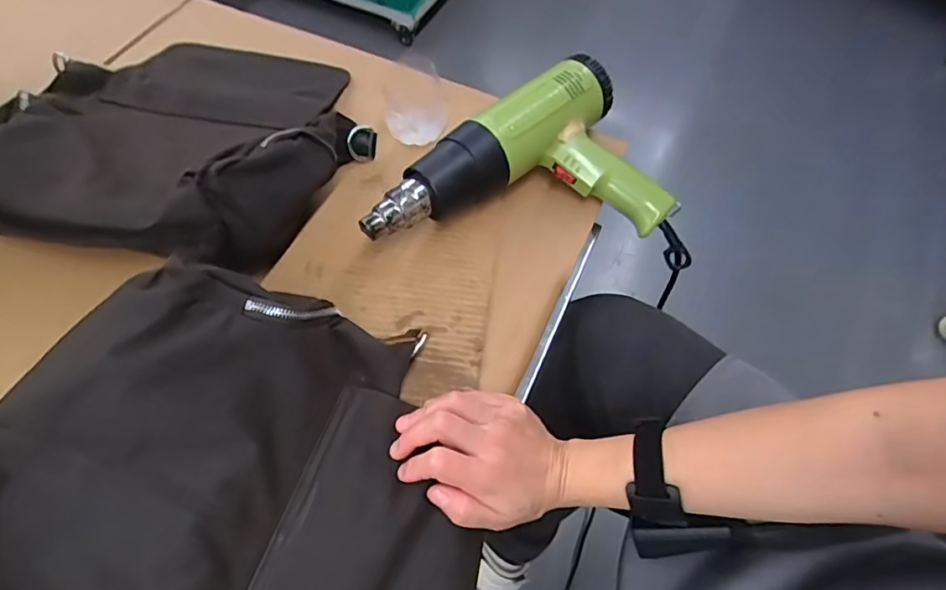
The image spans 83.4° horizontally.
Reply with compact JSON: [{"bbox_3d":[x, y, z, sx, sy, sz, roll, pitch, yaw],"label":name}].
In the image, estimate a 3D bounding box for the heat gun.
[{"bbox_3d":[0.056,-0.097,0.478,0.278,0.066,0.178,-36,68,-21],"label":"heat gun"}]

